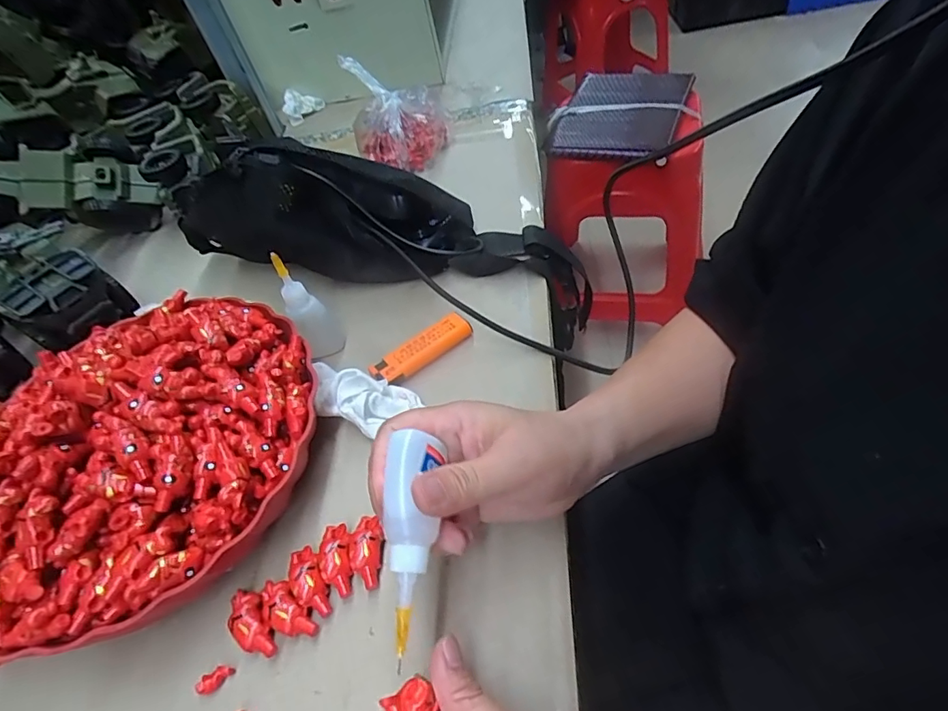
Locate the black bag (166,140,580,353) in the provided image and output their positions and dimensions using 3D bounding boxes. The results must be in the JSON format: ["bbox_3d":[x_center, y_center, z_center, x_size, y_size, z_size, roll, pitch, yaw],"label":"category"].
[{"bbox_3d":[-0.070,-0.098,0.445,0.375,0.109,0.081,12,50,-8],"label":"black bag"}]

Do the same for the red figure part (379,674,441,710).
[{"bbox_3d":[-0.026,0.144,0.209,0.020,0.010,0.018,-20,52,-12],"label":"red figure part"}]

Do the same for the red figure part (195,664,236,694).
[{"bbox_3d":[-0.135,0.168,0.265,0.010,0.004,0.018,33,65,33],"label":"red figure part"}]

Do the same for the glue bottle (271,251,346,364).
[{"bbox_3d":[-0.123,-0.040,0.377,0.032,0.083,0.037,-26,50,-9],"label":"glue bottle"}]

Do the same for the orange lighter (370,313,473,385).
[{"bbox_3d":[-0.039,-0.004,0.378,0.079,0.016,0.021,-37,52,-17],"label":"orange lighter"}]

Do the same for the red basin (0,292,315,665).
[{"bbox_3d":[-0.207,0.043,0.309,0.210,0.082,0.232,-18,49,-1],"label":"red basin"}]

